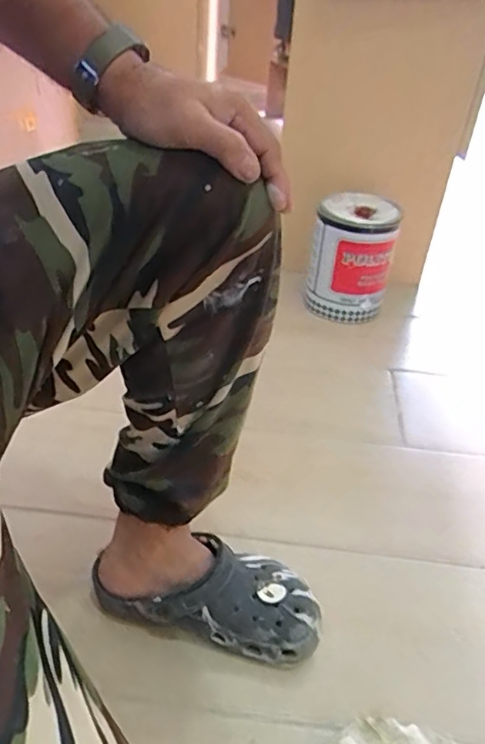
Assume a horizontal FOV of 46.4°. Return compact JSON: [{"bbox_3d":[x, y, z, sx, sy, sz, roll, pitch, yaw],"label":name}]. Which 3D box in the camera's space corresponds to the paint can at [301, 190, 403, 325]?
[{"bbox_3d":[0.202,-0.206,1.071,0.156,0.226,0.150,7,34,8],"label":"paint can"}]

